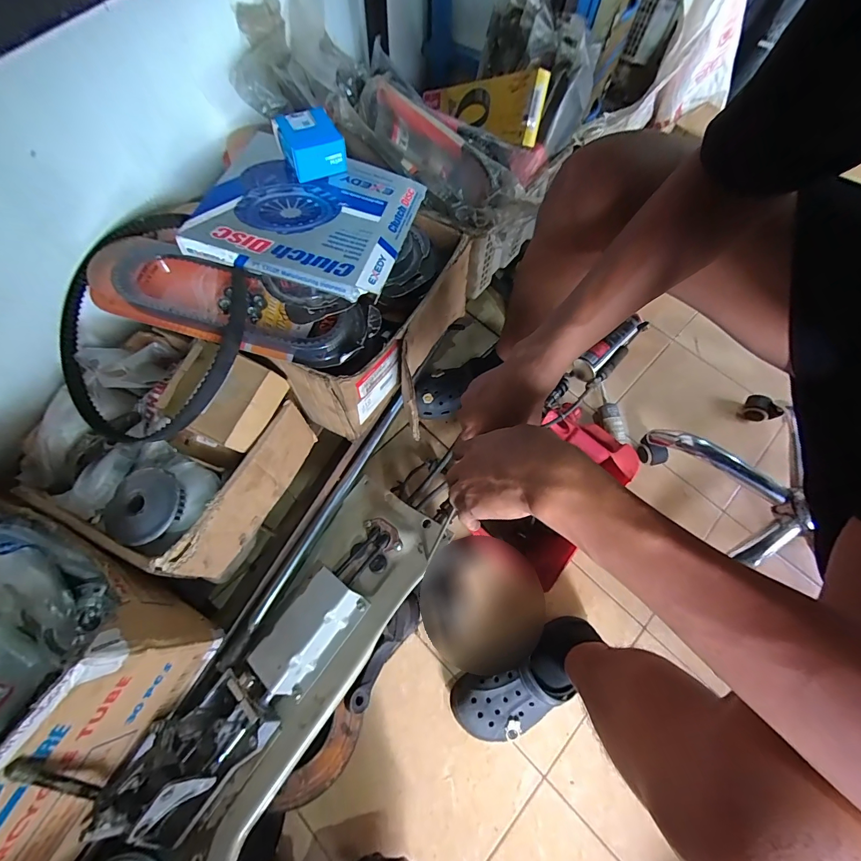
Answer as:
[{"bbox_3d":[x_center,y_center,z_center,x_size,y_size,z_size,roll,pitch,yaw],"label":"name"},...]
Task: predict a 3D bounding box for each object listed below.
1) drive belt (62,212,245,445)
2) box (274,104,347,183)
[{"bbox_3d":[-0.411,-0.140,0.562,0.308,0.054,0.304,-2,82,11],"label":"drive belt"},{"bbox_3d":[-0.176,-0.425,0.576,0.082,0.053,0.076,-24,70,-11],"label":"box"}]

